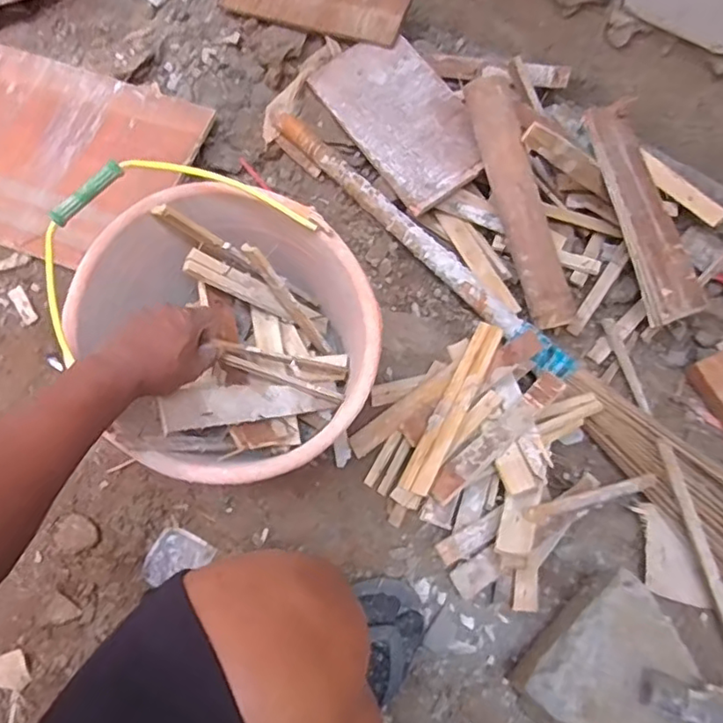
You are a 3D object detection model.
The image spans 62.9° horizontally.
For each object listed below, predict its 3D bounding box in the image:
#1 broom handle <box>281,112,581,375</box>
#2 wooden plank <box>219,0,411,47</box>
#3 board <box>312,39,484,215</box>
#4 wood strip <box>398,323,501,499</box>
[{"bbox_3d":[0.075,-0.181,0.844,0.044,0.025,0.573,-39,72,-14],"label":"broom handle"},{"bbox_3d":[-0.081,-0.588,0.969,0.324,0.016,0.099,24,84,14],"label":"wooden plank"},{"bbox_3d":[0.061,-0.375,0.899,0.160,0.010,0.309,-33,70,-3],"label":"board"},{"bbox_3d":[0.112,0.053,0.714,0.035,0.017,0.227,26,71,11],"label":"wood strip"}]

